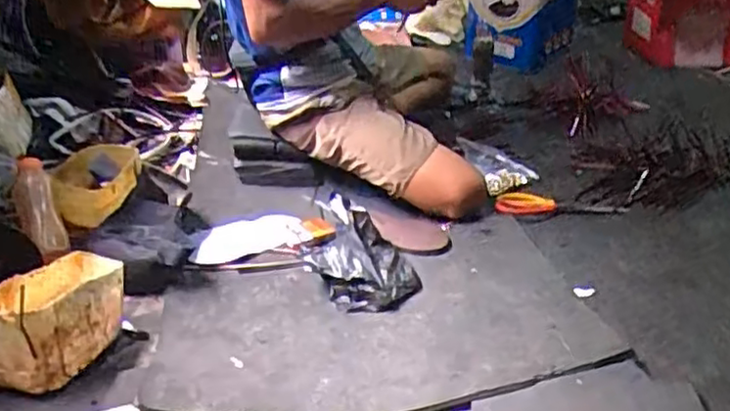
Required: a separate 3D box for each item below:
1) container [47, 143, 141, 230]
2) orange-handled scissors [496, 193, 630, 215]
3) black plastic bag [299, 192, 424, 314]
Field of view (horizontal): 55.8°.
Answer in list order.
[{"bbox_3d":[-0.495,-0.042,1.276,0.154,0.085,0.208,-14,31,-14],"label":"container"},{"bbox_3d":[0.368,-0.003,1.307,0.237,0.024,0.073,-2,30,5],"label":"orange-handled scissors"},{"bbox_3d":[-0.017,0.074,1.131,0.161,0.071,0.243,-20,33,-23],"label":"black plastic bag"}]

